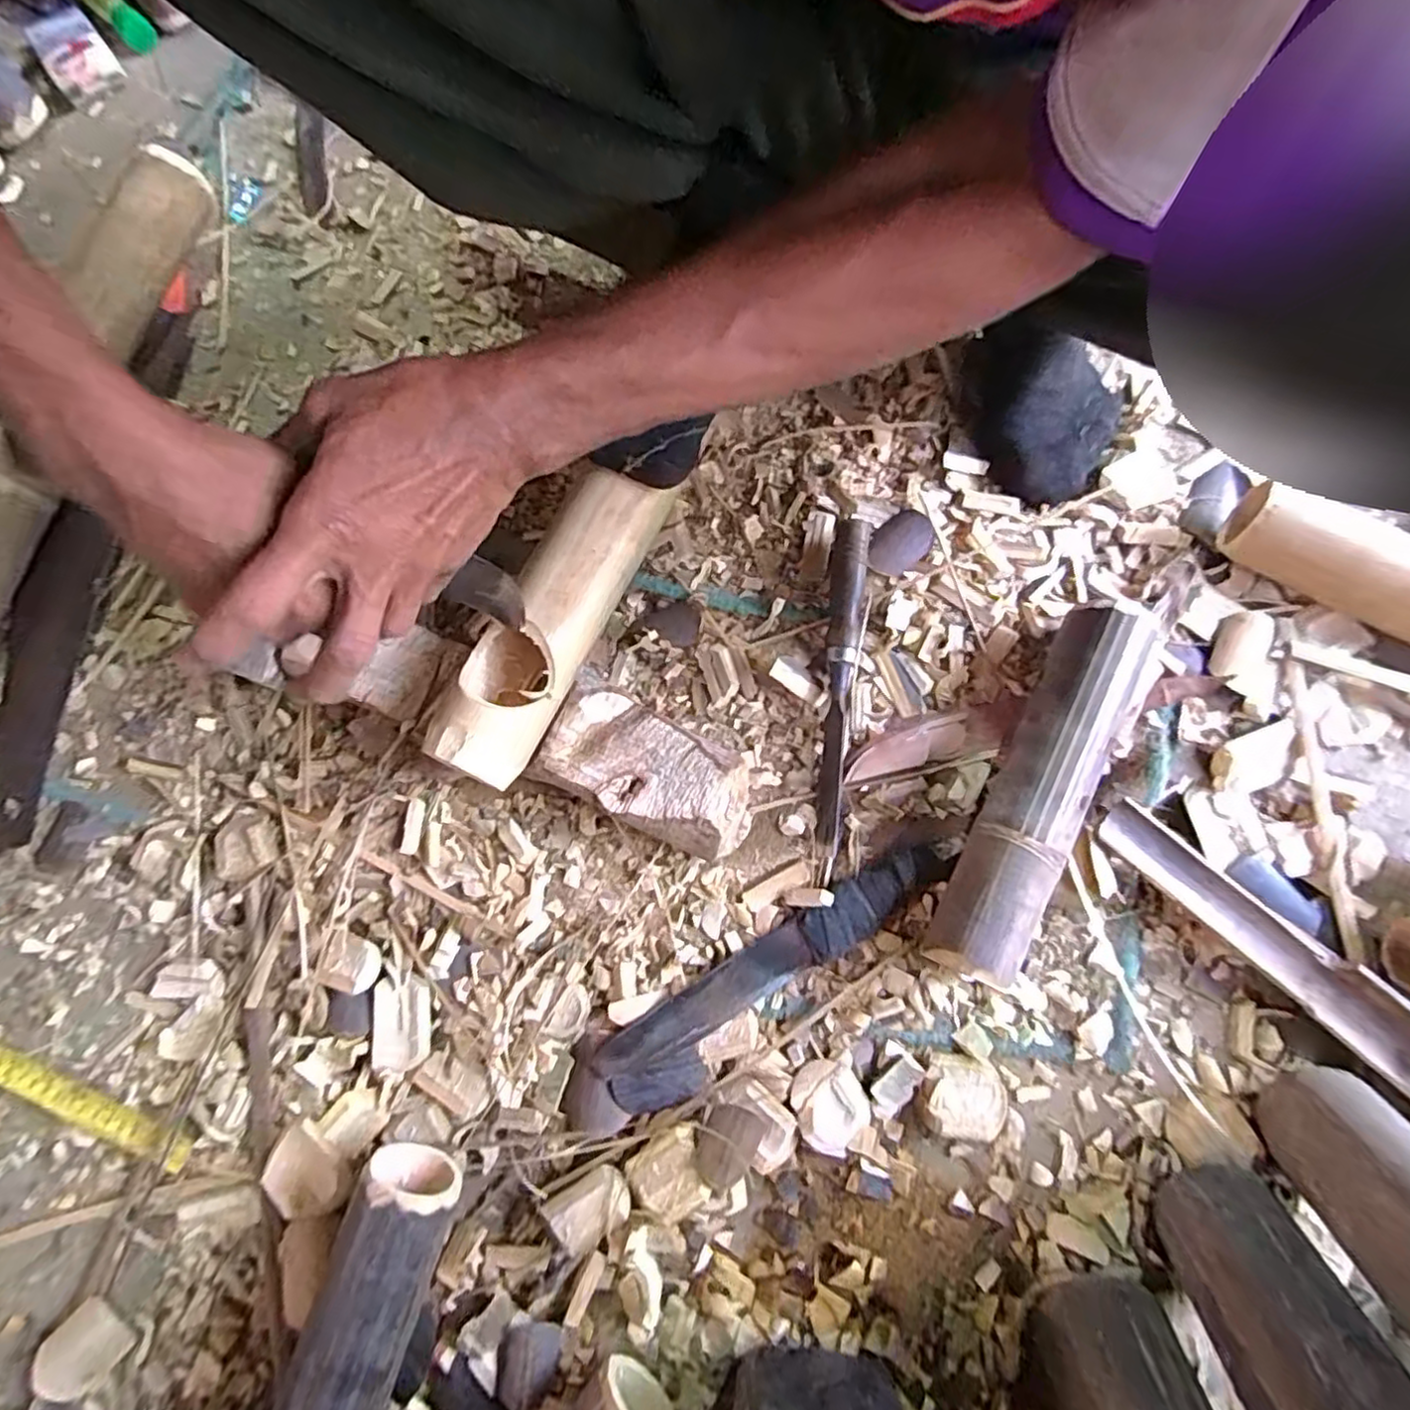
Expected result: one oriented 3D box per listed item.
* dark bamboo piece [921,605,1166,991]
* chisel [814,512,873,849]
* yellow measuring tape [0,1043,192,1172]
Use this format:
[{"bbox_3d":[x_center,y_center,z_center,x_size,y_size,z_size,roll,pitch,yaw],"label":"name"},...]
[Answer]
[{"bbox_3d":[0.220,0.056,0.456,0.055,0.060,0.256,28,79,8],"label":"dark bamboo piece"},{"bbox_3d":[0.097,-0.018,0.497,0.023,0.024,0.242,7,76,4],"label":"chisel"},{"bbox_3d":[-0.475,0.243,0.461,0.296,0.006,0.022,20,77,7],"label":"yellow measuring tape"}]

